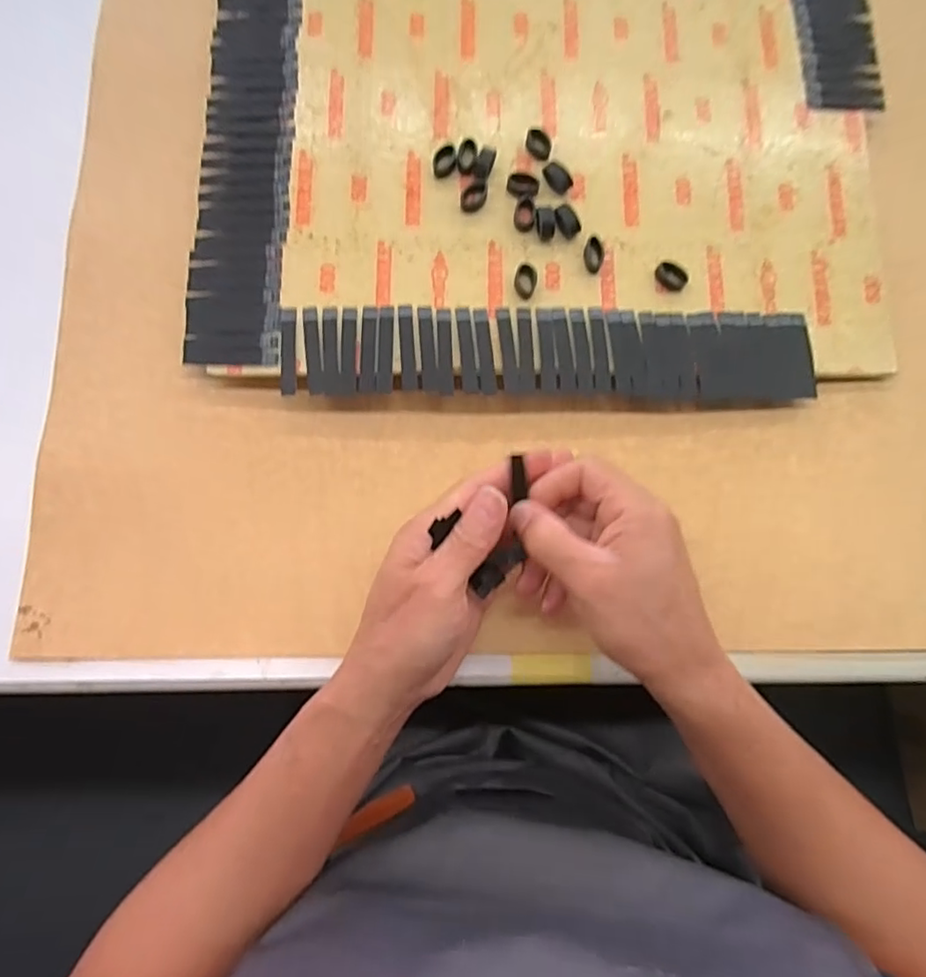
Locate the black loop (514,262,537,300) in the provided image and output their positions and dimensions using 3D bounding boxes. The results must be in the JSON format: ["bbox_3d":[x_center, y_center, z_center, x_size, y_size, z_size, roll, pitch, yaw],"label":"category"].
[{"bbox_3d":[0.040,-0.132,0.382,0.014,0.008,0.024,7,81,-1],"label":"black loop"}]

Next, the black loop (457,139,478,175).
[{"bbox_3d":[0.003,-0.219,0.401,0.013,0.009,0.022,3,81,-2],"label":"black loop"}]

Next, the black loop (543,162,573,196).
[{"bbox_3d":[0.062,-0.205,0.400,0.012,0.011,0.021,-36,84,-7],"label":"black loop"}]

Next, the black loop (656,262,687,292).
[{"bbox_3d":[0.136,-0.138,0.393,0.022,0.010,0.013,24,81,2],"label":"black loop"}]

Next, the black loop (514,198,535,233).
[{"bbox_3d":[0.040,-0.178,0.394,0.013,0.010,0.017,4,81,-2],"label":"black loop"}]

